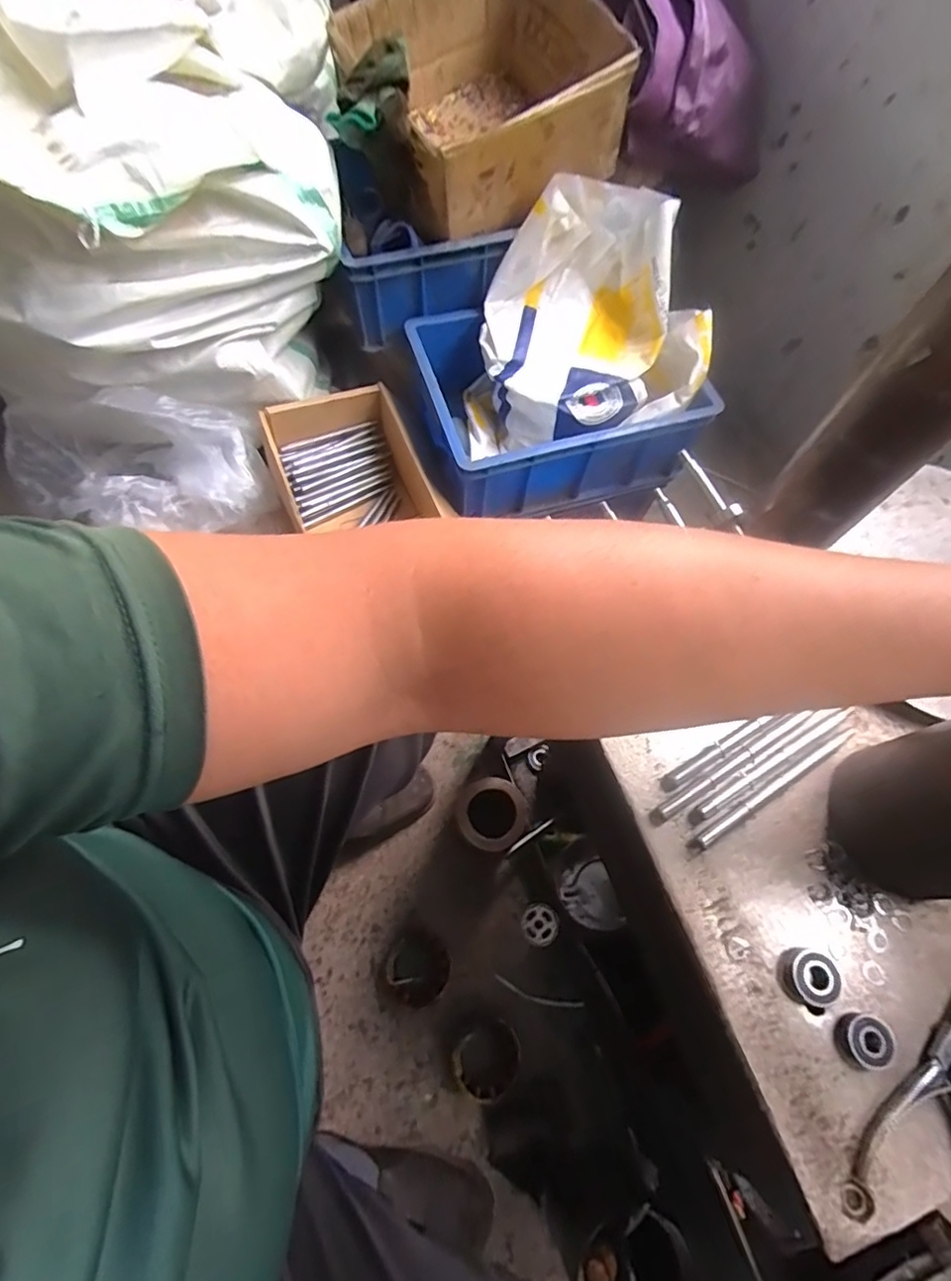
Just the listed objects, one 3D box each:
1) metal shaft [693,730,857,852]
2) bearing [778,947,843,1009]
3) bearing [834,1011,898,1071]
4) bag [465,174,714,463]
[{"bbox_3d":[0.233,0.111,0.446,0.166,0.006,0.011,-29,71,-15],"label":"metal shaft"},{"bbox_3d":[0.228,0.231,0.398,0.035,0.015,0.034,2,66,-4],"label":"bearing"},{"bbox_3d":[0.260,0.266,0.386,0.033,0.010,0.031,2,66,-4],"label":"bearing"},{"bbox_3d":[0.158,-0.454,0.857,0.331,0.238,0.273,-1,66,-5],"label":"bag"}]

